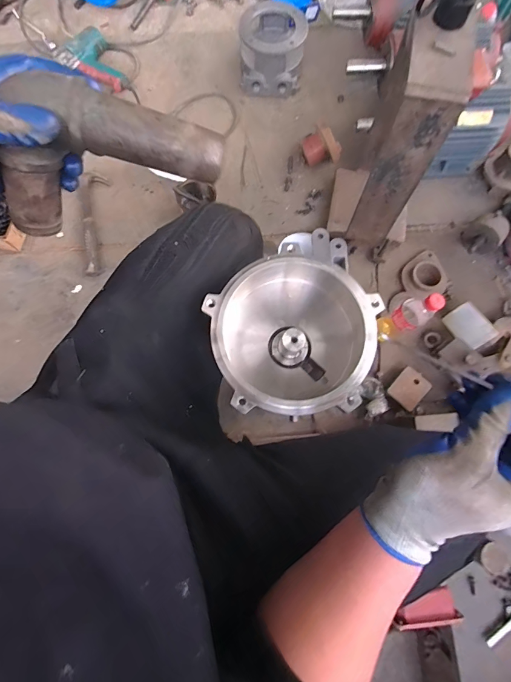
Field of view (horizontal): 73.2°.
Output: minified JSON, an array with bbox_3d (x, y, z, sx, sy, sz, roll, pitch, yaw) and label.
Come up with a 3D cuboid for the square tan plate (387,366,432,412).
[{"bbox_3d":[0.375,0.114,0.836,0.097,0.009,0.073,-41,77,-15],"label":"square tan plate"}]

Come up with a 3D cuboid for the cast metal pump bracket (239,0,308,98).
[{"bbox_3d":[0.049,-0.869,1.032,0.192,0.132,0.204,-2,77,1],"label":"cast metal pump bracket"}]

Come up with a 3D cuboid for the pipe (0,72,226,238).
[{"bbox_3d":[-0.137,-0.169,0.304,0.205,0.101,0.049,-14,74,4],"label":"pipe"}]

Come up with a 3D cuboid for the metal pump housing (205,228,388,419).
[{"bbox_3d":[0.053,-0.002,0.448,0.199,0.088,0.194,-18,77,-3],"label":"metal pump housing"}]

